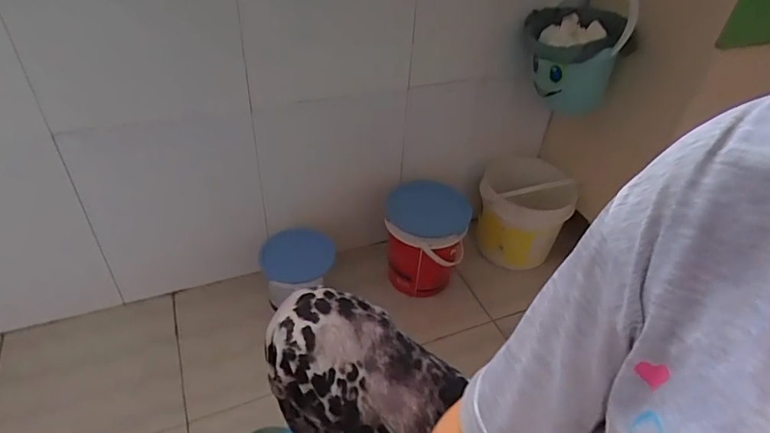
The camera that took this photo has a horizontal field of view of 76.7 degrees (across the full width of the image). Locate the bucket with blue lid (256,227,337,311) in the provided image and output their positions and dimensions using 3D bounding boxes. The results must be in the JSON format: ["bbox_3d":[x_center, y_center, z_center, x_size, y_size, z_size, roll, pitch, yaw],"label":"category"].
[{"bbox_3d":[-0.165,0.109,0.961,0.152,0.127,0.122,-7,41,-13],"label":"bucket with blue lid"}]

